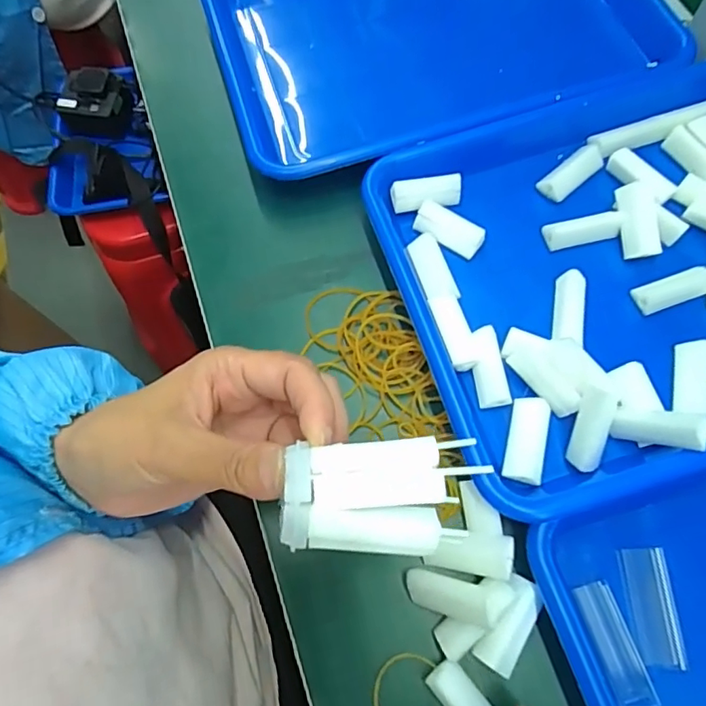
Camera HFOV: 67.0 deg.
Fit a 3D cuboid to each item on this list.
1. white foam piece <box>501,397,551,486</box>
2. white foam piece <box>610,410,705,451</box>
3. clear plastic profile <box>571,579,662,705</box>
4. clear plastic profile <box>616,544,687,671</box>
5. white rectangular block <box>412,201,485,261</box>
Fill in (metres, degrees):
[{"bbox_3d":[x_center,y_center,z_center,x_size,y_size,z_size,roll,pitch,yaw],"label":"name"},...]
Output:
[{"bbox_3d":[0.096,0.048,0.295,0.020,0.014,0.045,11,69,7],"label":"white foam piece"},{"bbox_3d":[0.162,0.040,0.283,0.044,0.012,0.018,0,63,38],"label":"white foam piece"},{"bbox_3d":[0.130,0.144,0.264,0.018,0.008,0.054,-14,68,-4],"label":"clear plastic profile"},{"bbox_3d":[0.151,0.128,0.269,0.022,0.009,0.053,-2,68,1],"label":"clear plastic profile"},{"bbox_3d":[0.062,-0.081,0.349,0.047,0.015,0.016,35,73,15],"label":"white rectangular block"}]

